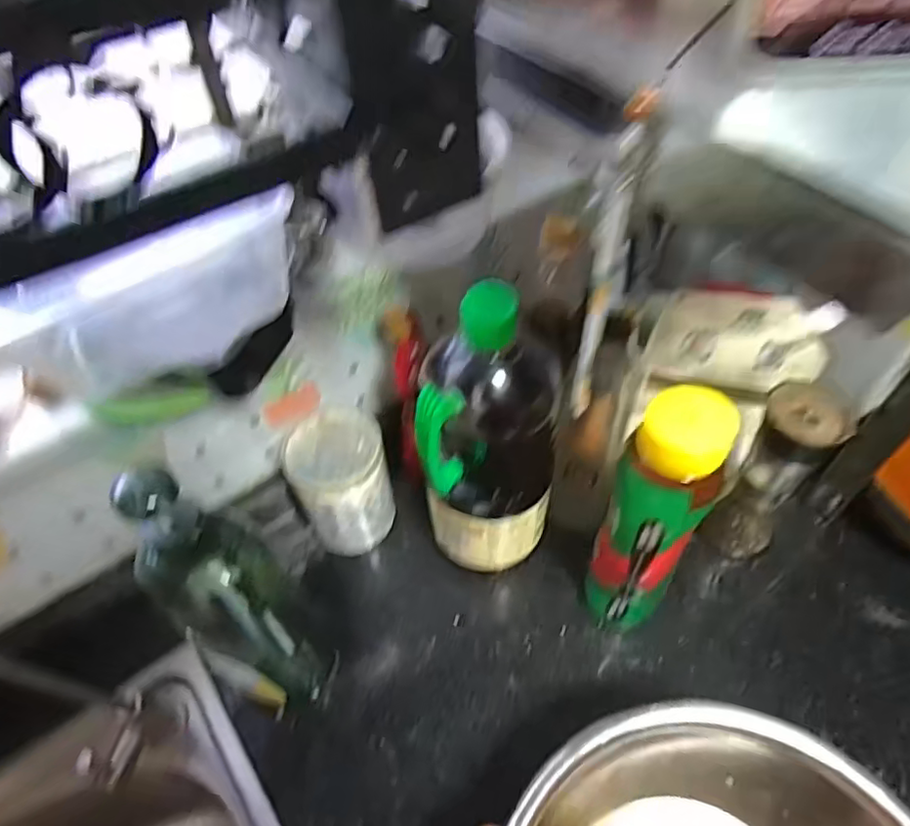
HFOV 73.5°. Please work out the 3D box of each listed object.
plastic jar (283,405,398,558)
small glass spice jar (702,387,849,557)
[{"bbox_3d":[-0.103,0.065,0.561,0.081,0.125,0.075,-1,51,2],"label":"plastic jar"},{"bbox_3d":[0.262,0.058,0.514,0.054,0.184,0.054,-1,51,2],"label":"small glass spice jar"}]

